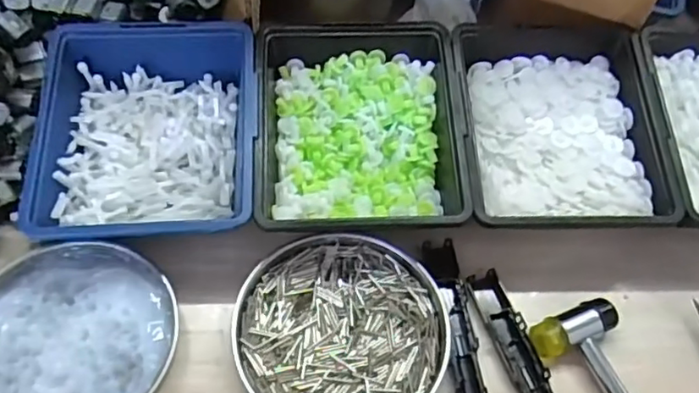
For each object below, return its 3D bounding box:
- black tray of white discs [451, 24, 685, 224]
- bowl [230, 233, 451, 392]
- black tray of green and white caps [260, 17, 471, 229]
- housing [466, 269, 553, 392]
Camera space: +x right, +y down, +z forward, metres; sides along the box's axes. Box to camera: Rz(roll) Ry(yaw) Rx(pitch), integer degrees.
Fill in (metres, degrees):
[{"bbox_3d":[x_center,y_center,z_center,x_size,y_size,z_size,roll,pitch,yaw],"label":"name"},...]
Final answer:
[{"bbox_3d":[0.149,-0.056,0.461,0.141,0.067,0.188,-1,57,-4],"label":"black tray of white discs"},{"bbox_3d":[-0.006,0.087,0.392,0.129,0.021,0.133,2,57,-3],"label":"bowl"},{"bbox_3d":[0.006,-0.047,0.440,0.141,0.059,0.160,-1,57,-4],"label":"black tray of green and white caps"},{"bbox_3d":[0.108,0.093,0.401,0.023,0.011,0.099,-15,59,-13],"label":"housing"}]

